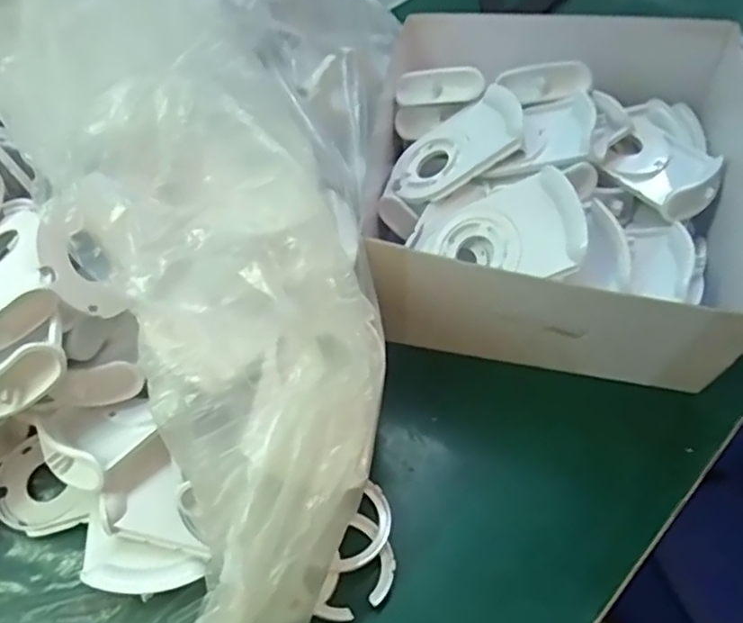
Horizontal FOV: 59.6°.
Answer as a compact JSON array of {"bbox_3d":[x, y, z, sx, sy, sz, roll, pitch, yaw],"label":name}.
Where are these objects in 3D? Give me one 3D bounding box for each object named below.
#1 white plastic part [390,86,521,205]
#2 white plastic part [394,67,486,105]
[{"bbox_3d":[0.050,-0.095,0.384,0.083,0.011,0.053,-32,47,16],"label":"white plastic part"},{"bbox_3d":[0.042,-0.139,0.400,0.056,0.020,0.006,3,10,22],"label":"white plastic part"}]

